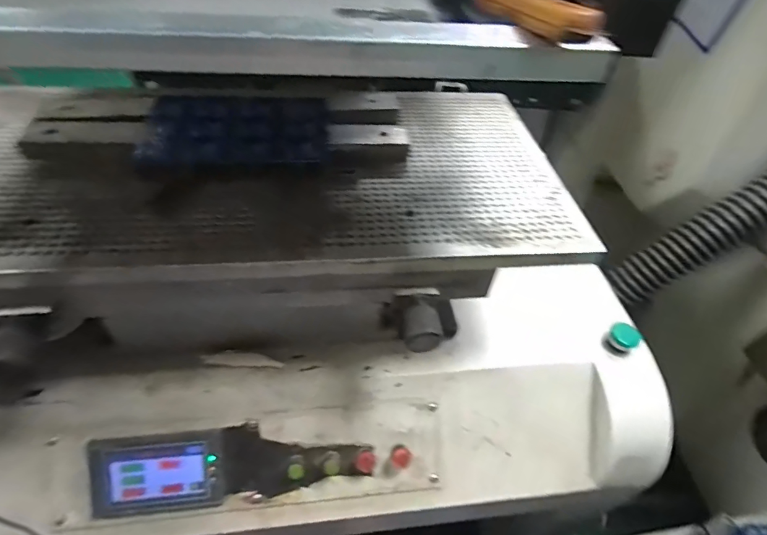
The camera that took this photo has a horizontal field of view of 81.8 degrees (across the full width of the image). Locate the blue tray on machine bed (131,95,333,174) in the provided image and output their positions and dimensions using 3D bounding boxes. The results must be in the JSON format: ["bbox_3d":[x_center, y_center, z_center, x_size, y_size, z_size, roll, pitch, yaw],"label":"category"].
[{"bbox_3d":[-0.154,-0.157,0.473,0.187,0.026,0.127,-3,48,-9],"label":"blue tray on machine bed"}]

